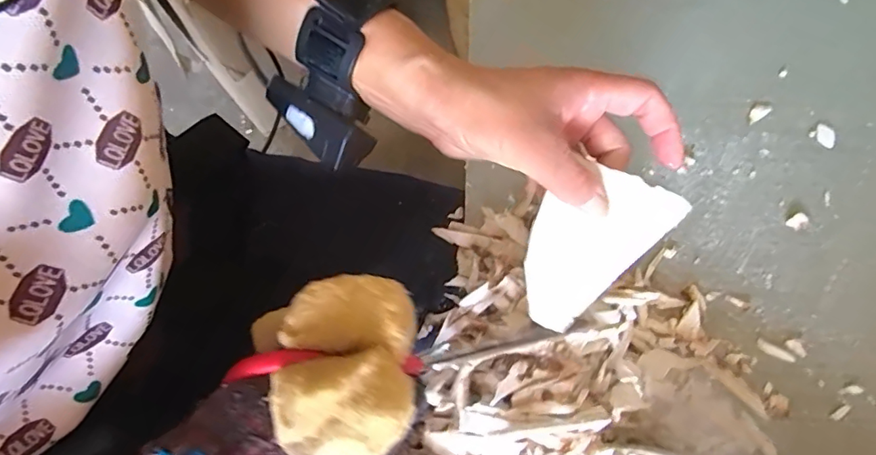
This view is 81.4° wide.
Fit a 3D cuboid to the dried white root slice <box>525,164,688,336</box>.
[{"bbox_3d":[0.081,0.006,0.278,0.098,0.006,0.055,-44,87,0],"label":"dried white root slice"}]

